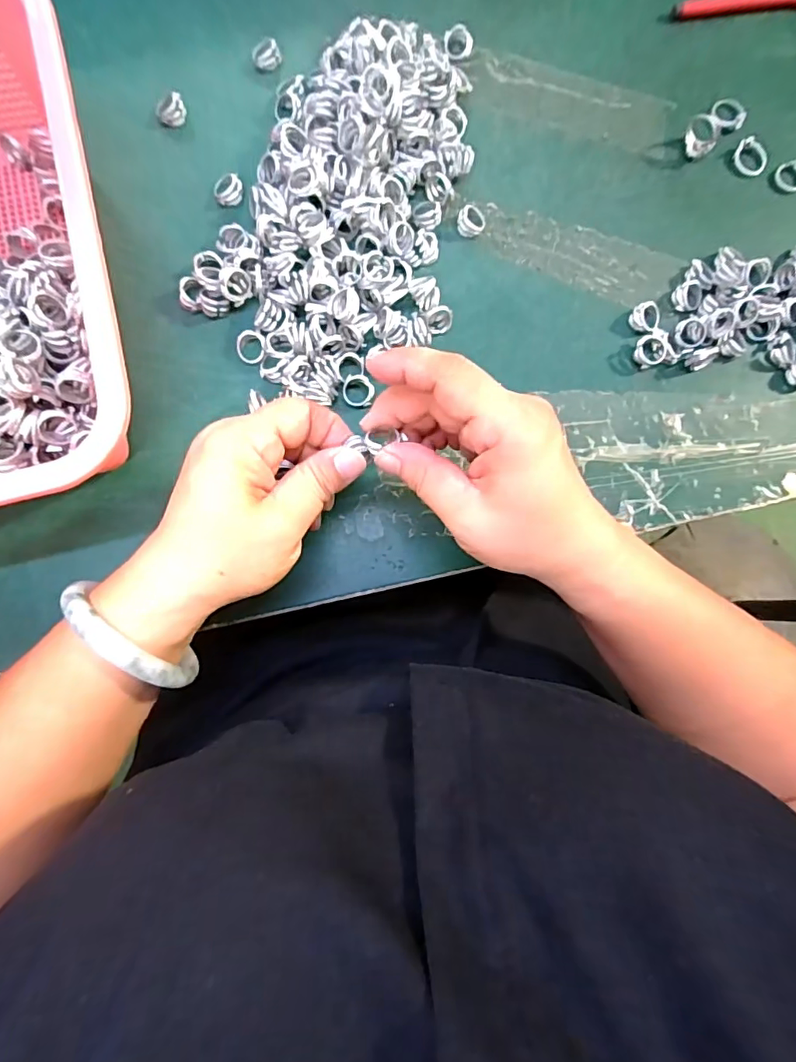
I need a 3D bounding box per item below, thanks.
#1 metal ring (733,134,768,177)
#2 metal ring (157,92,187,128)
[{"bbox_3d":[0.230,-0.244,0.334,0.021,0.005,0.024,22,82,1],"label":"metal ring"},{"bbox_3d":[-0.140,-0.259,0.318,0.017,0.011,0.014,-22,83,-5],"label":"metal ring"}]

